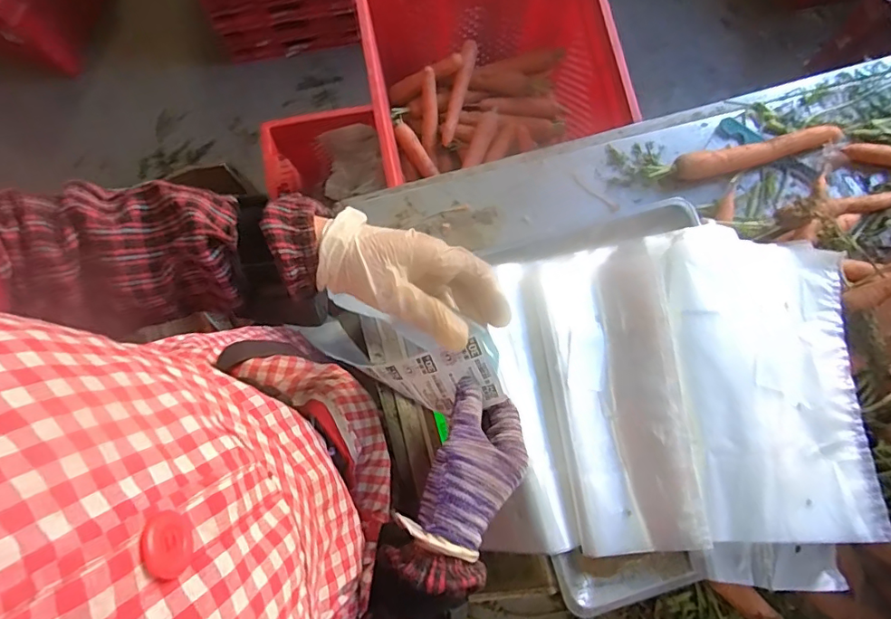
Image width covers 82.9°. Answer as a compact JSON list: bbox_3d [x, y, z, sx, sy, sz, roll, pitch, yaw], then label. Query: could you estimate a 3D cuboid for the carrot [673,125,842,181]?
[{"bbox_3d":[0.382,-0.189,0.612,0.210,0.033,0.030,-12,79,-3],"label":"carrot"}]

